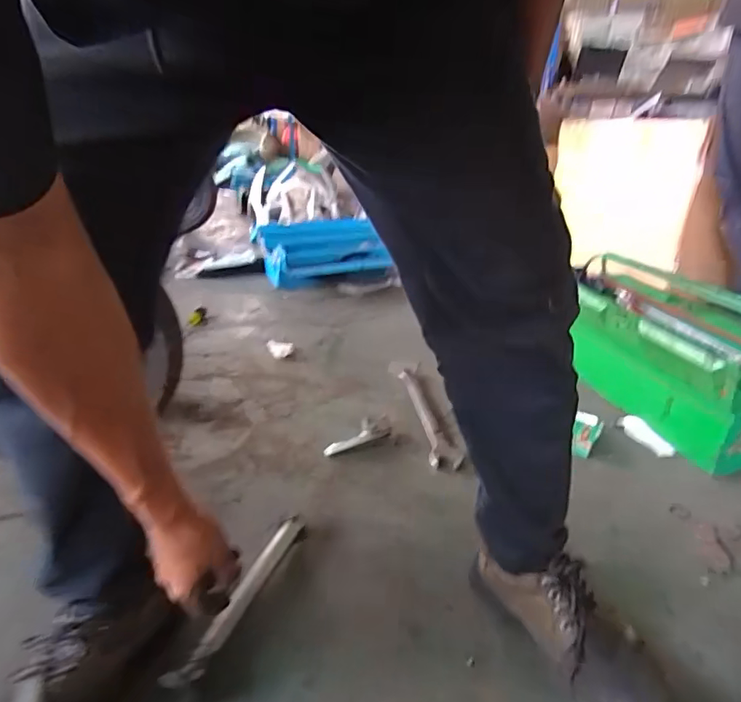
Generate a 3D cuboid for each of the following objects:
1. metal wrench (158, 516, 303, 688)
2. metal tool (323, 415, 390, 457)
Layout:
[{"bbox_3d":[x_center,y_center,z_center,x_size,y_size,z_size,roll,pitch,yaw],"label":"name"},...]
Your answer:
[{"bbox_3d":[-0.171,0.326,0.676,0.036,0.024,0.274,10,27,20],"label":"metal wrench"},{"bbox_3d":[-0.029,0.175,1.023,0.144,0.027,0.049,-23,35,-16],"label":"metal tool"}]

